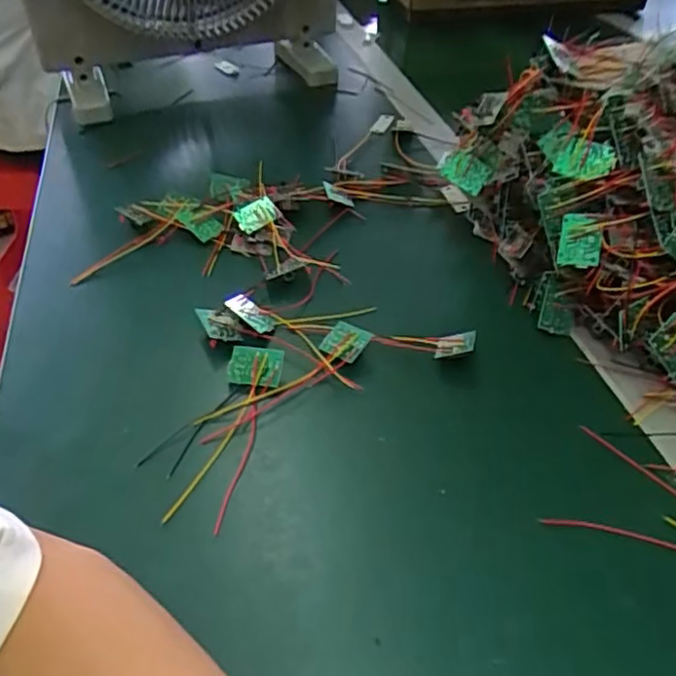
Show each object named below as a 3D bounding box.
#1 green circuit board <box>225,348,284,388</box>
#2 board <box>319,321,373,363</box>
[{"bbox_3d":[-0.055,0.019,0.435,0.036,0.005,0.026,3,77,14],"label":"green circuit board"},{"bbox_3d":[0.003,0.003,0.452,0.038,0.005,0.026,22,76,44],"label":"board"}]

